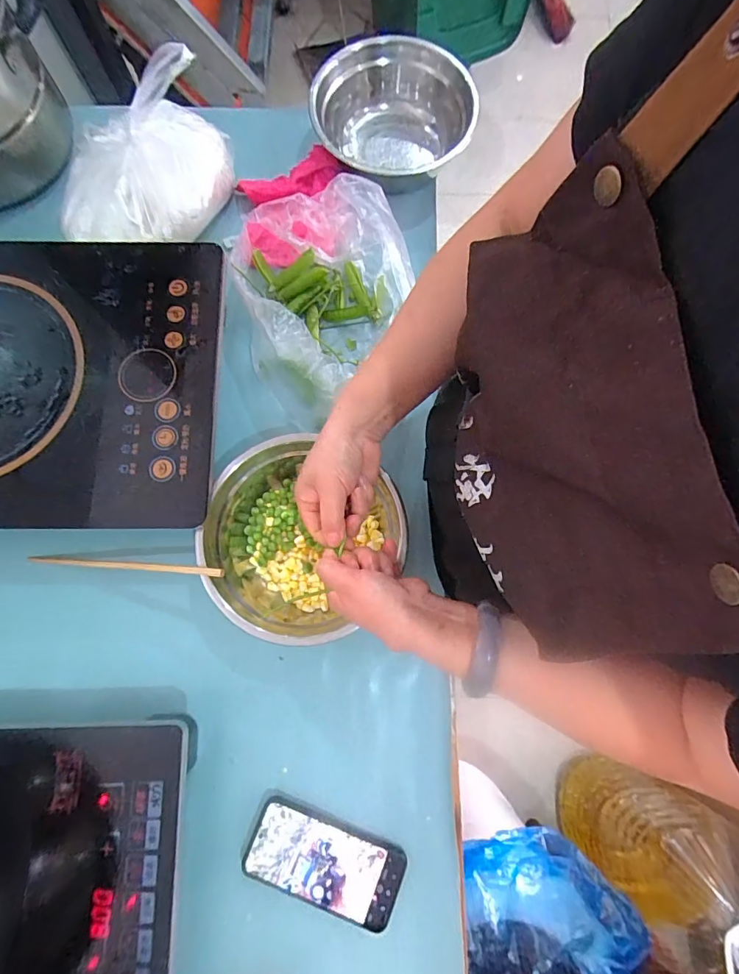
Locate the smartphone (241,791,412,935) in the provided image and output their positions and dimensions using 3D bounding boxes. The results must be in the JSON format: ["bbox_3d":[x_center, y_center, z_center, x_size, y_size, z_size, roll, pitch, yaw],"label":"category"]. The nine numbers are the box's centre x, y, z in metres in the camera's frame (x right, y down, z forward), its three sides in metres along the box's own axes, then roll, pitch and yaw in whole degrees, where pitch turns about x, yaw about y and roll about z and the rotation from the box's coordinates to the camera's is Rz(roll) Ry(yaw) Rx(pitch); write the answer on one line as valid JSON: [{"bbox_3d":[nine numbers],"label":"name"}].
[{"bbox_3d":[-0.044,0.378,0.450,0.153,0.014,0.075,22,78,3],"label":"smartphone"}]

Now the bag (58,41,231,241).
[{"bbox_3d":[-0.271,-0.375,0.516,0.220,0.108,0.145,-20,79,-5],"label":"bag"}]

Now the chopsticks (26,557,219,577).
[{"bbox_3d":[-0.264,0.083,0.473,0.250,0.010,0.008,0,77,18],"label":"chopsticks"}]

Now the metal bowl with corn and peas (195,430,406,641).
[{"bbox_3d":[-0.073,0.058,0.491,0.205,0.077,0.202,0,78,-1],"label":"metal bowl with corn and peas"}]

